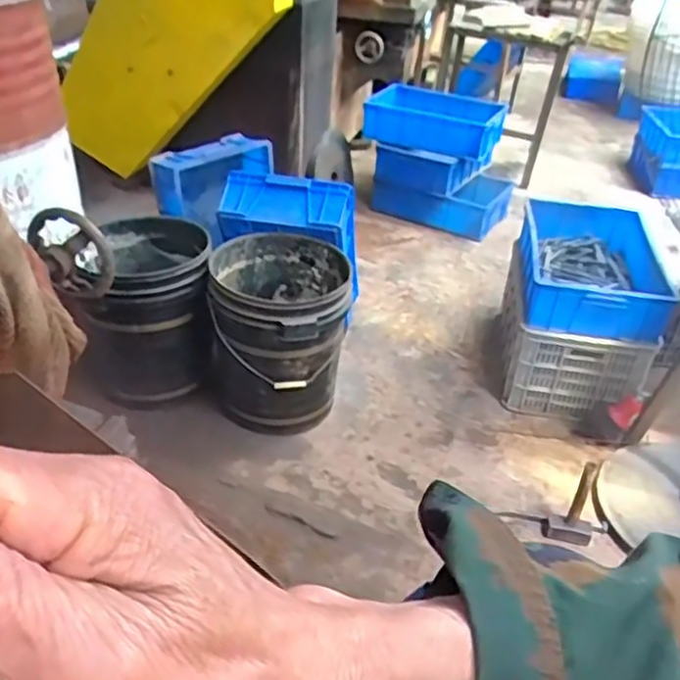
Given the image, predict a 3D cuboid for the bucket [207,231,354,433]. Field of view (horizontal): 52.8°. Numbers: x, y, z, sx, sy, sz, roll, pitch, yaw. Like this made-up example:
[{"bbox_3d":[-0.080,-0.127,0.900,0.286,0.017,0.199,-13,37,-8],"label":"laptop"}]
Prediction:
[{"bbox_3d":[-0.168,-0.013,1.857,0.349,0.418,0.363,3,35,-2],"label":"bucket"}]

